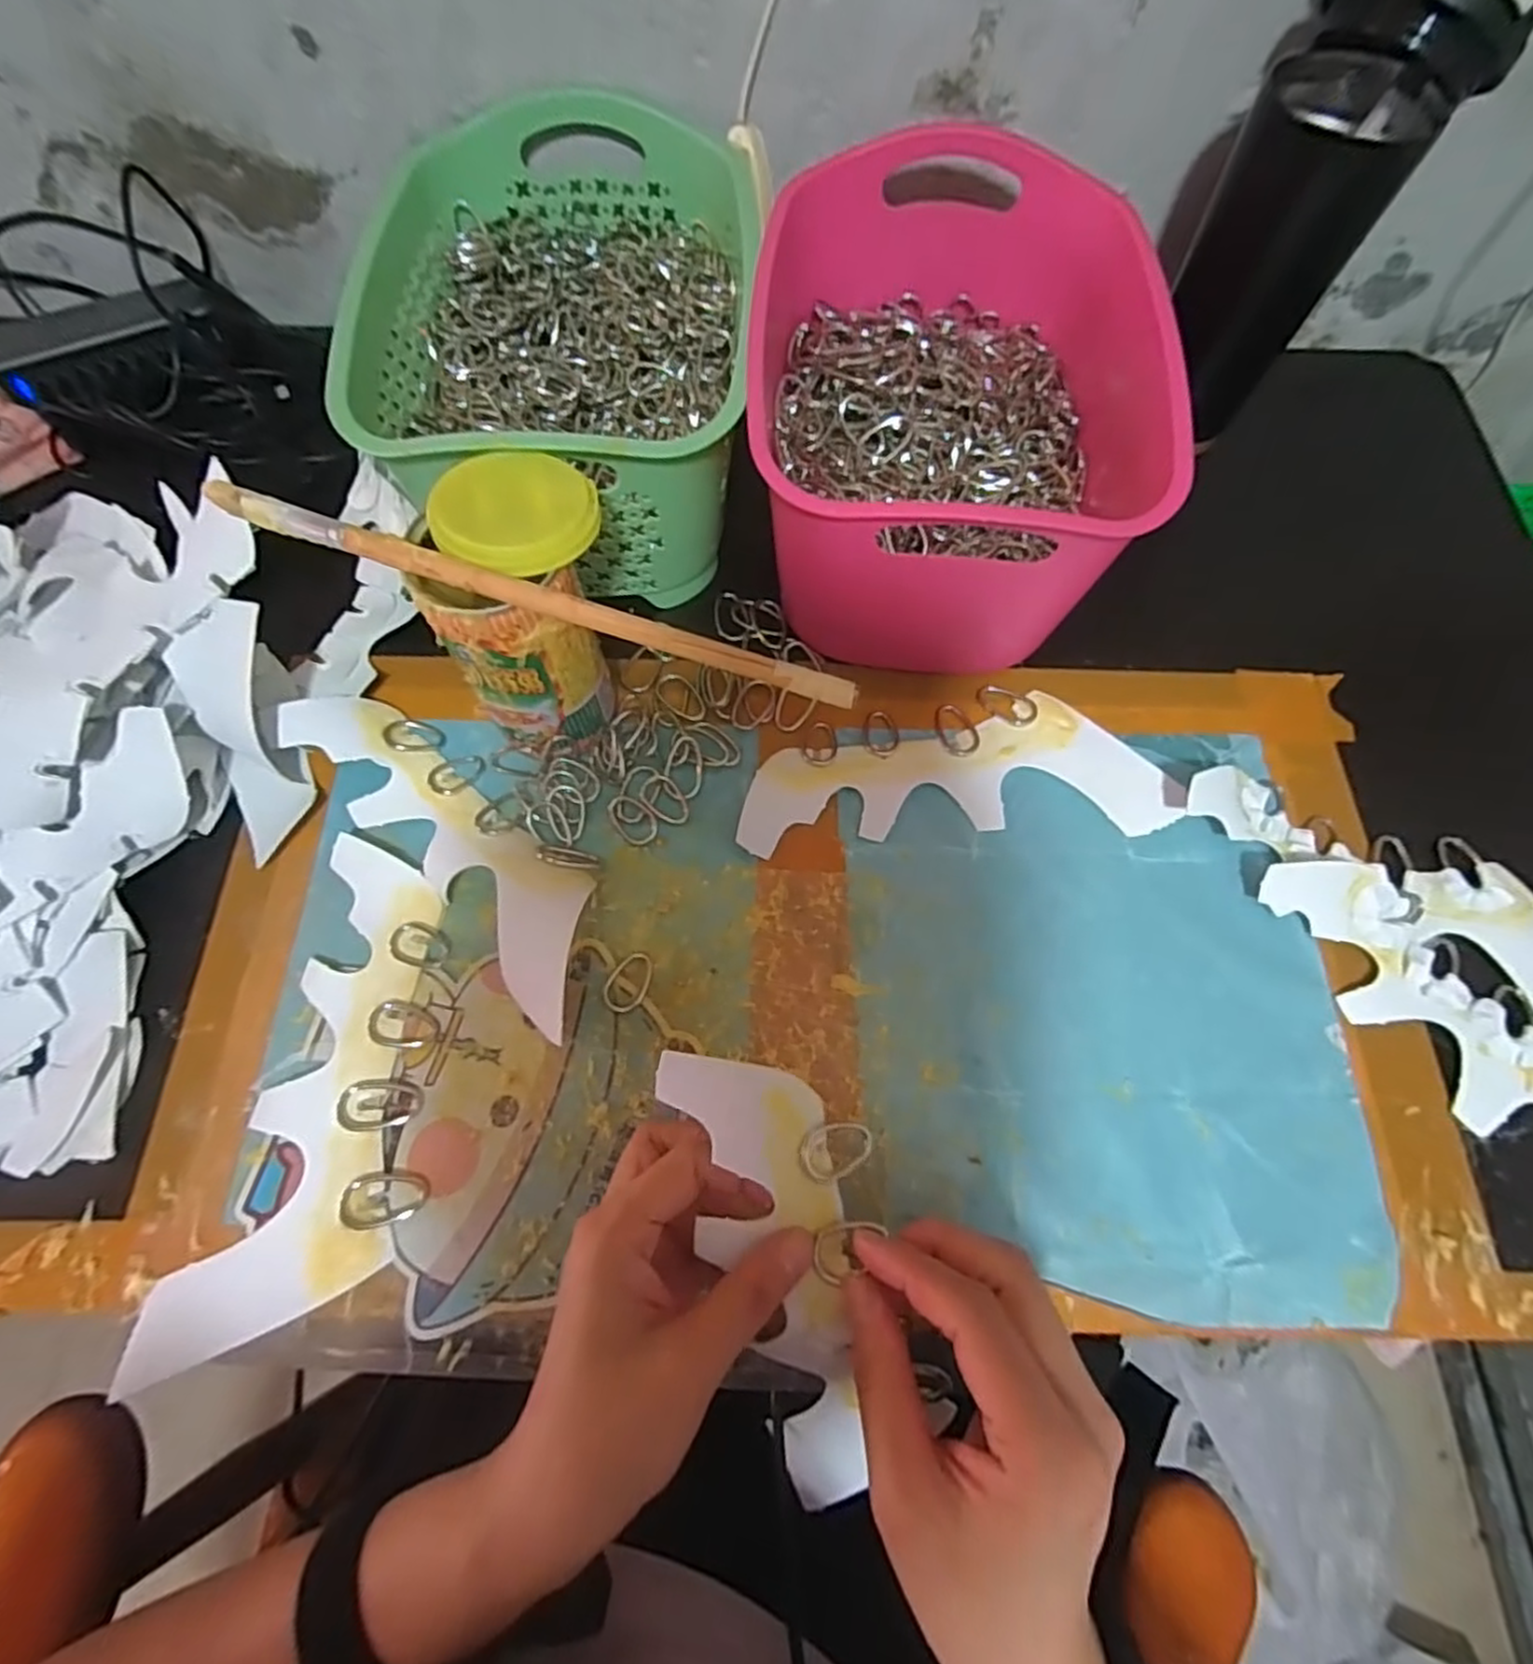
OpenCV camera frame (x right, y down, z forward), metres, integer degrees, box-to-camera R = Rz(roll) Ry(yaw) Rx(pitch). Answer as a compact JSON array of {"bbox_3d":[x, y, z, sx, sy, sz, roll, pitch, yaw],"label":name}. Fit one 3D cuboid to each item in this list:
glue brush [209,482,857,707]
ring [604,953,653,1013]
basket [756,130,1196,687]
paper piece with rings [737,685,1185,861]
[{"bbox_3d":[-0.090,-0.089,0.271,0.254,0.008,0.011,19,69,7],"label":"glue brush"},{"bbox_3d":[-0.065,0.070,0.341,0.019,0.004,0.029,20,69,7],"label":"ring"},{"bbox_3d":[0.092,-0.232,0.402,0.189,0.121,0.258,4,68,1],"label":"basket"},{"bbox_3d":[0.096,-0.032,0.383,0.217,0.007,0.082,-7,68,-4],"label":"paper piece with rings"}]

